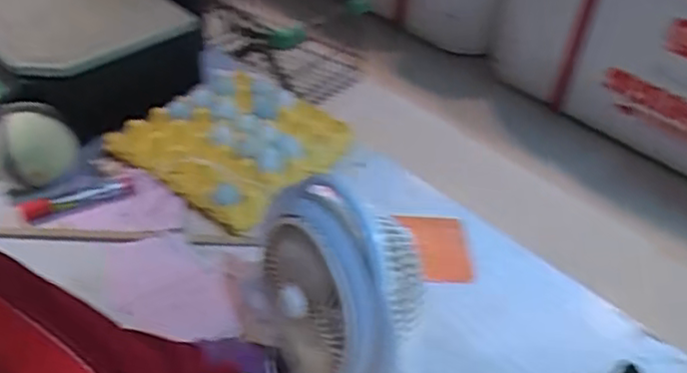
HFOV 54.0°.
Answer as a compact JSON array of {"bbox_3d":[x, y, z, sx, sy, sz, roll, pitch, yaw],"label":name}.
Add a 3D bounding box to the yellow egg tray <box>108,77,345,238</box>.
[{"bbox_3d":[-0.168,-0.079,1.095,0.293,0.071,0.306,31,46,26],"label":"yellow egg tray"}]

